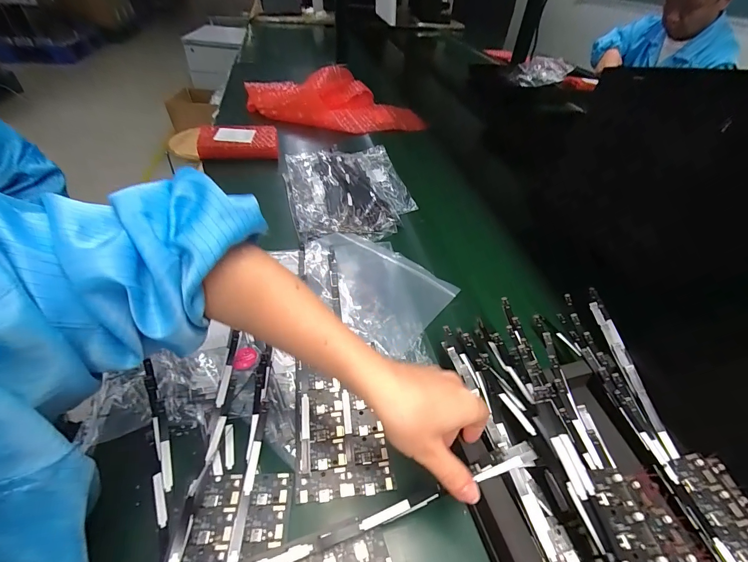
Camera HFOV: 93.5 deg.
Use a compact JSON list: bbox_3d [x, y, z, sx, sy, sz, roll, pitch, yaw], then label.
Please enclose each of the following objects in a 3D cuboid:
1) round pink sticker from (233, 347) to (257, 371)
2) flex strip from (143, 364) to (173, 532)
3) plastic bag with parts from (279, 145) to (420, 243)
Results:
[{"bbox_3d":[-0.125,0.074,0.342,0.020,0.007,0.025,-3,44,0],"label":"round pink sticker"},{"bbox_3d":[-0.176,0.126,0.287,0.011,0.011,0.127,-18,62,-14],"label":"flex strip"},{"bbox_3d":[-0.046,-0.164,0.607,0.202,0.034,0.298,-11,45,-8],"label":"plastic bag with parts"}]

